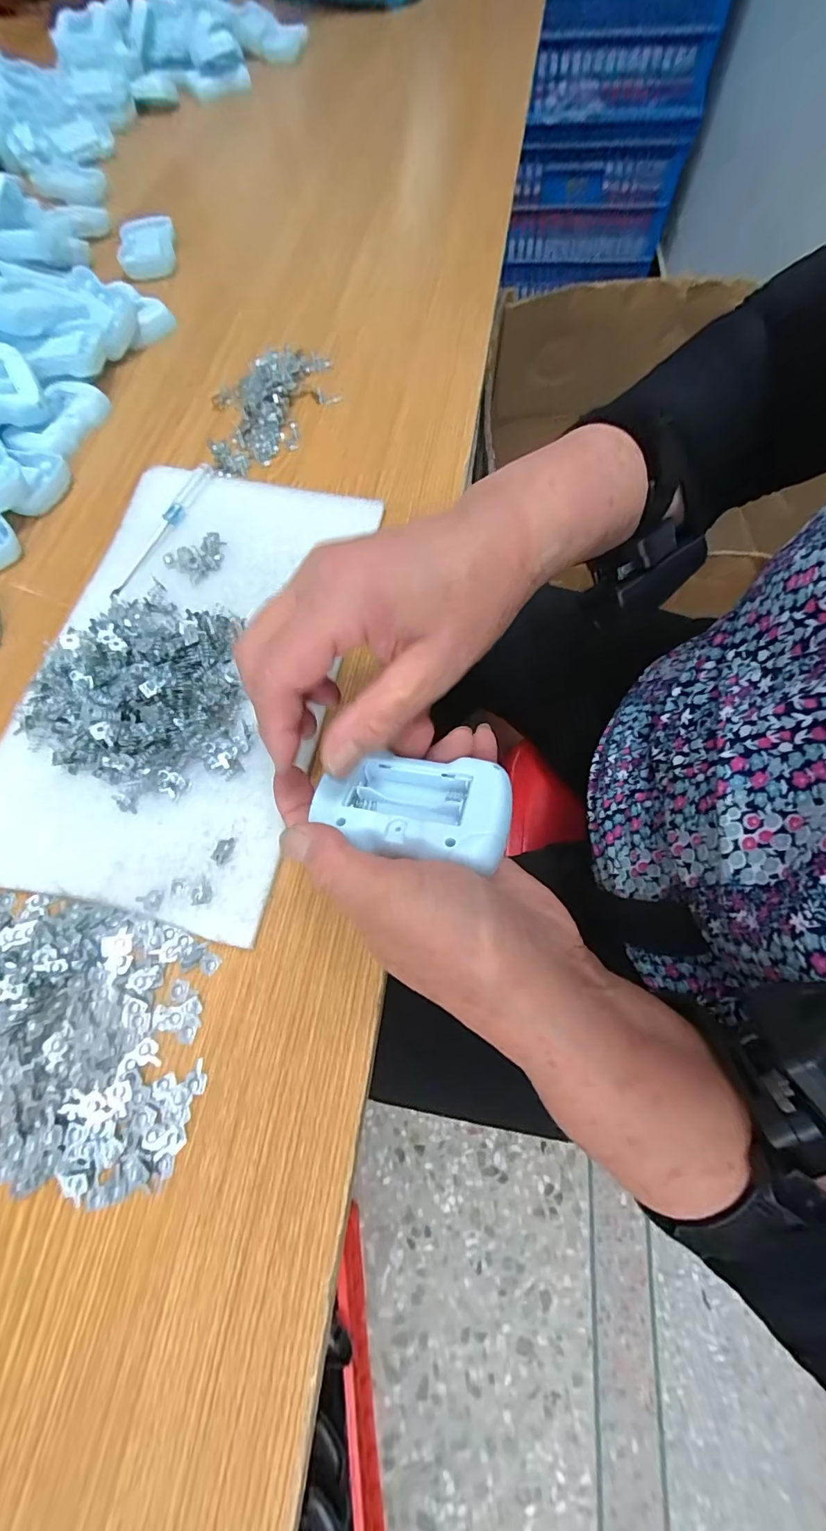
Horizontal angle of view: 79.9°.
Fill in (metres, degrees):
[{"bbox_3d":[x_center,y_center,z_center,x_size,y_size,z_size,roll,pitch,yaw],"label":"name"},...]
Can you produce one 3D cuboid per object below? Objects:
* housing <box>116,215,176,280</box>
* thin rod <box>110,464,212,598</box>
[{"bbox_3d":[-0.271,-0.525,0.501,0.049,0.025,0.072,-7,67,0],"label":"housing"},{"bbox_3d":[-0.171,-0.164,0.337,0.015,0.006,0.118,19,70,9],"label":"thin rod"}]

